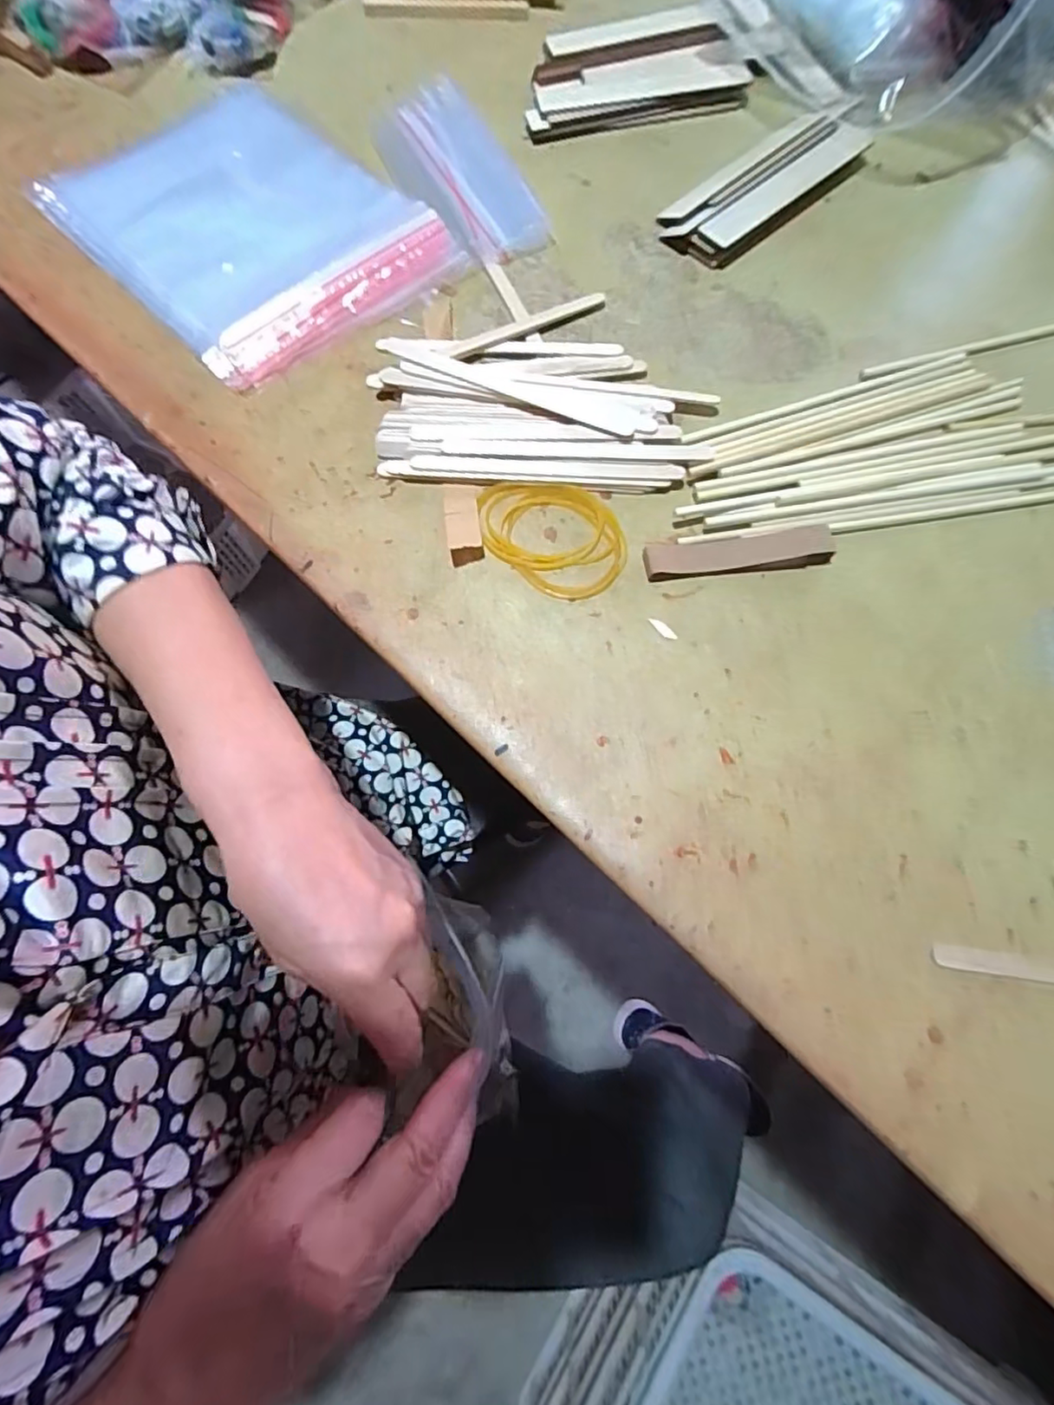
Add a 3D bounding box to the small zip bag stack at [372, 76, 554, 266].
[{"bbox_3d":[-0.054,-0.379,0.419,0.072,0.018,0.178,-27,74,-8],"label":"small zip bag stack"}]

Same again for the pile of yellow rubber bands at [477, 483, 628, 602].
[{"bbox_3d":[0.015,-0.097,0.335,0.089,0.005,0.067,40,76,12],"label":"pile of yellow rubber bands"}]

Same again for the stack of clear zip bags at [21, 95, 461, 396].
[{"bbox_3d":[-0.198,-0.339,0.409,0.182,0.015,0.274,-42,77,-12],"label":"stack of clear zip bags"}]

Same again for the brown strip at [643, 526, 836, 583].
[{"bbox_3d":[0.118,-0.082,0.326,0.104,0.007,0.023,-7,72,-2],"label":"brown strip"}]

